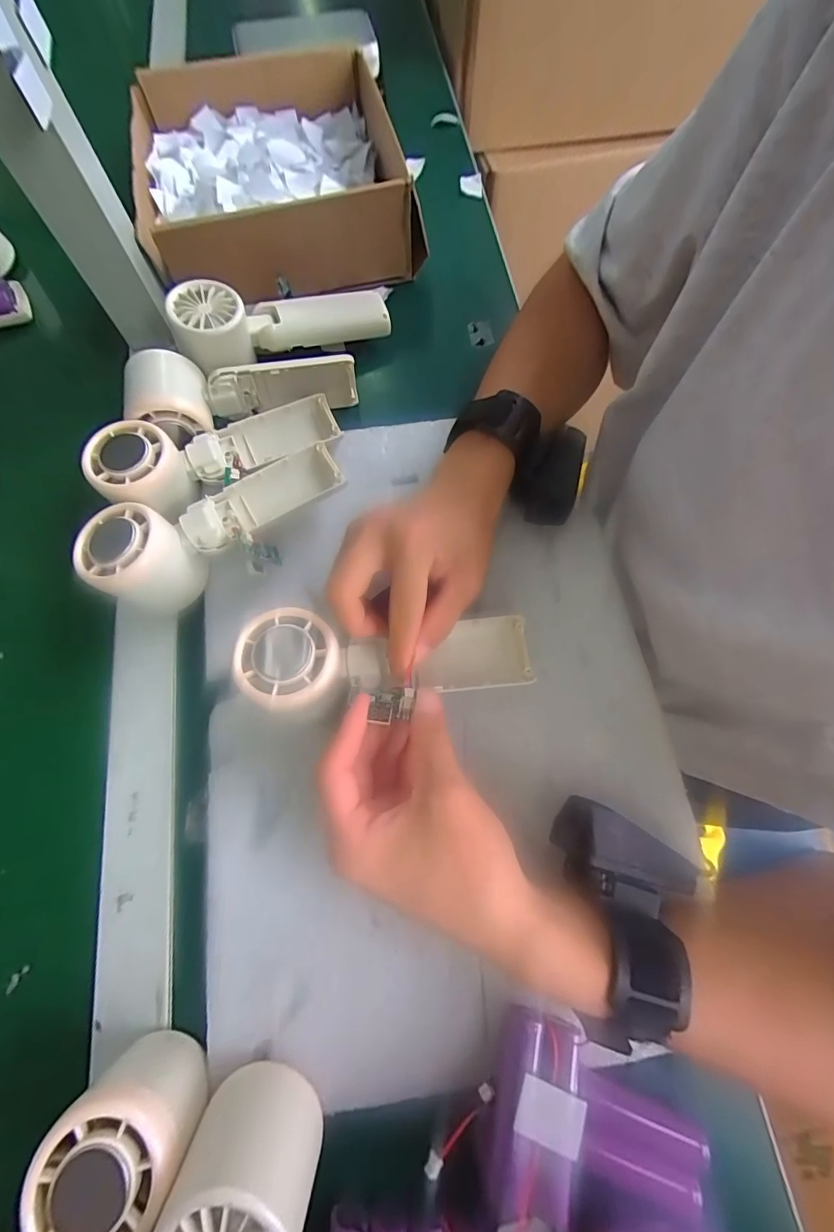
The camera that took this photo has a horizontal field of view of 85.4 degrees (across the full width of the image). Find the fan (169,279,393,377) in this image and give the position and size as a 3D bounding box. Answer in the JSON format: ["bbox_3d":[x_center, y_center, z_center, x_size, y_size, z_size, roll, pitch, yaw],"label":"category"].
[{"bbox_3d":[-0.102,-0.231,0.353,0.163,0.047,0.047,-17,73,-9],"label":"fan"}]

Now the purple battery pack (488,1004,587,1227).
[{"bbox_3d":[0.055,0.227,0.212,0.038,0.021,0.070,14,71,2],"label":"purple battery pack"}]

